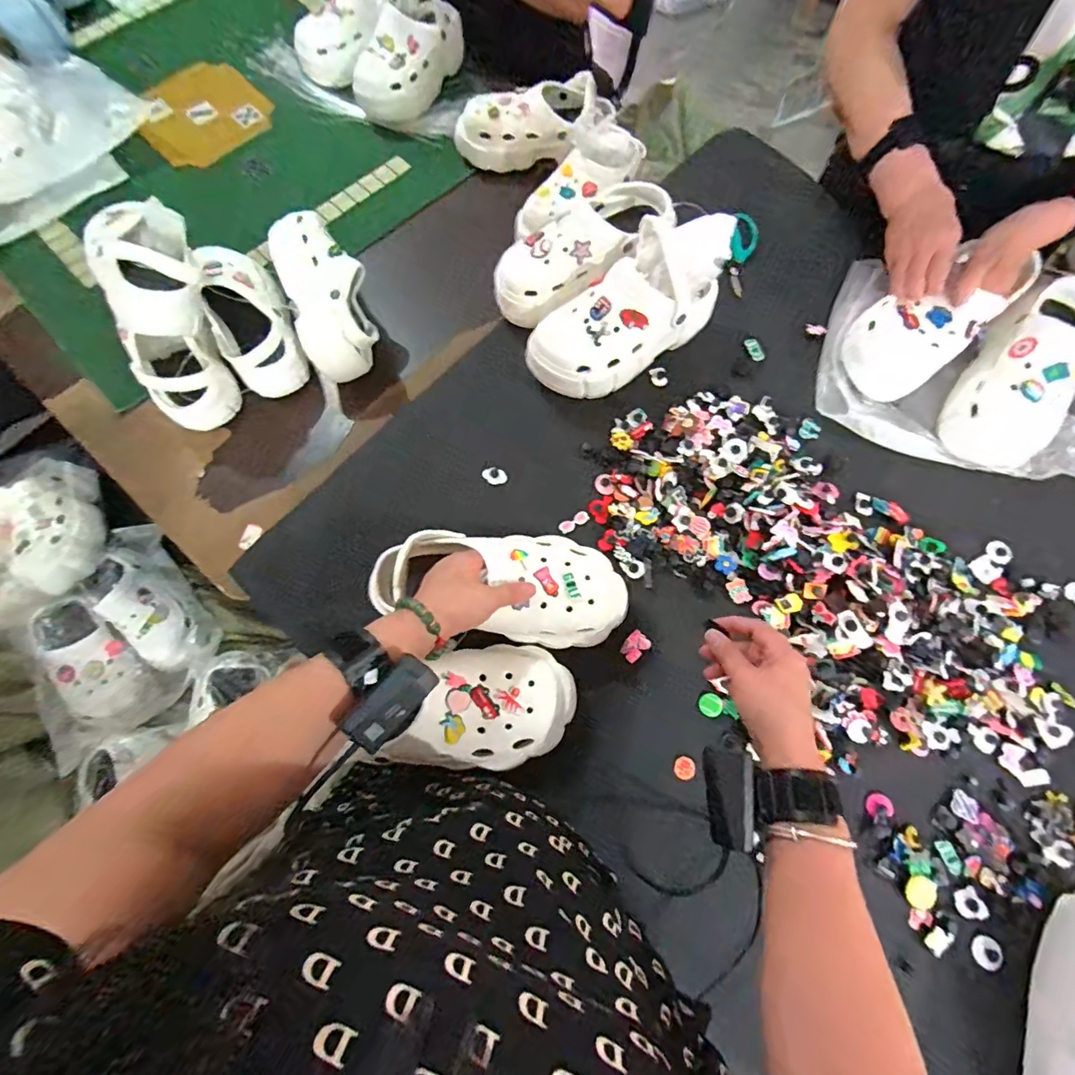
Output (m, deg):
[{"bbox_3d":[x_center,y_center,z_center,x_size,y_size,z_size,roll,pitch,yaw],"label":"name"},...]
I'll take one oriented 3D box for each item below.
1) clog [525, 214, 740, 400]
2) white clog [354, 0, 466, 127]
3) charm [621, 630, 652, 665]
[{"bbox_3d":[0.117,-0.282,0.630,0.270,0.120,0.121,-39,77,-9],"label":"clog"},{"bbox_3d":[-0.228,-0.870,0.897,0.109,0.119,0.218,29,76,8],"label":"white clog"},{"bbox_3d":[0.111,0.125,0.575,0.024,0.013,0.033,41,79,11],"label":"charm"}]

